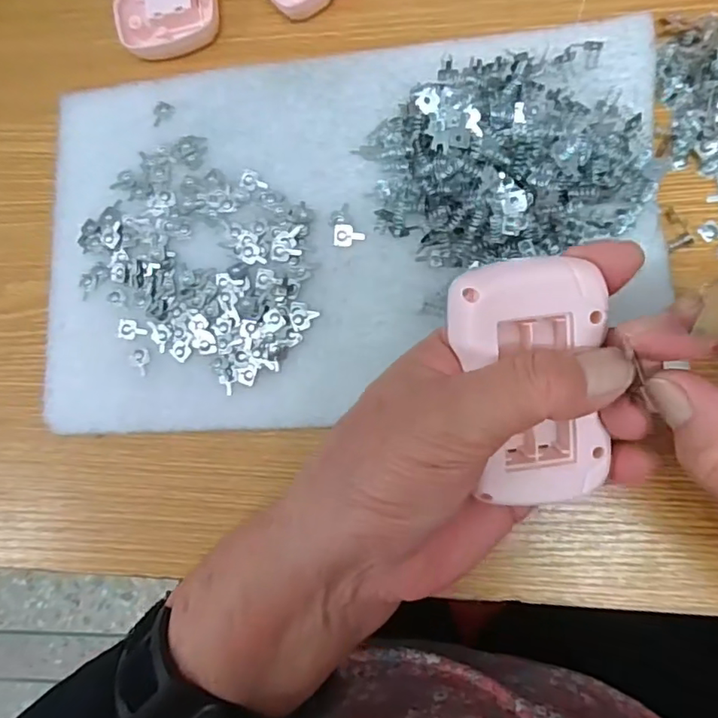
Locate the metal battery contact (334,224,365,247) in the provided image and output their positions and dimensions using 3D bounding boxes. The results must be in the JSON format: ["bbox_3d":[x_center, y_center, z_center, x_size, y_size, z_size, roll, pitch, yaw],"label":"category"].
[{"bbox_3d":[-0.005,-0.060,0.274,0.015,0.004,0.010,2,85,8],"label":"metal battery contact"}]

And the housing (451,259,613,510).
[{"bbox_3d":[0.061,0.007,0.194,0.049,0.017,0.084,-11,103,7],"label":"housing"}]

